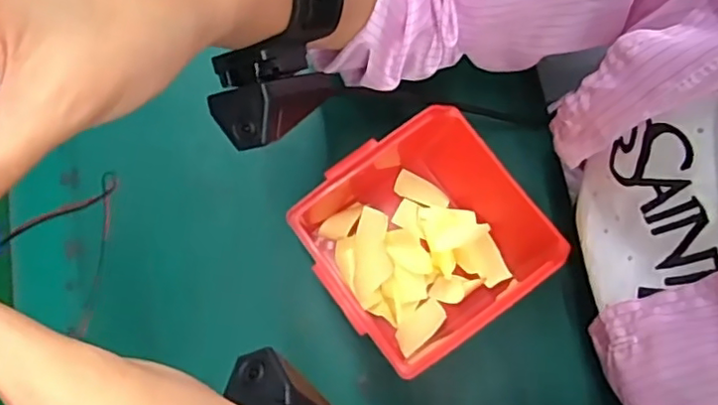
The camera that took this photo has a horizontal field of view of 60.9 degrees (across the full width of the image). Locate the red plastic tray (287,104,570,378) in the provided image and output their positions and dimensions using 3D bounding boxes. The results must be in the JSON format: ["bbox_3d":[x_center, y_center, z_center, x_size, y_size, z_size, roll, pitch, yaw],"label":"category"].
[{"bbox_3d":[0.043,0.022,0.393,0.137,0.069,0.126,-38,80,-8],"label":"red plastic tray"}]

